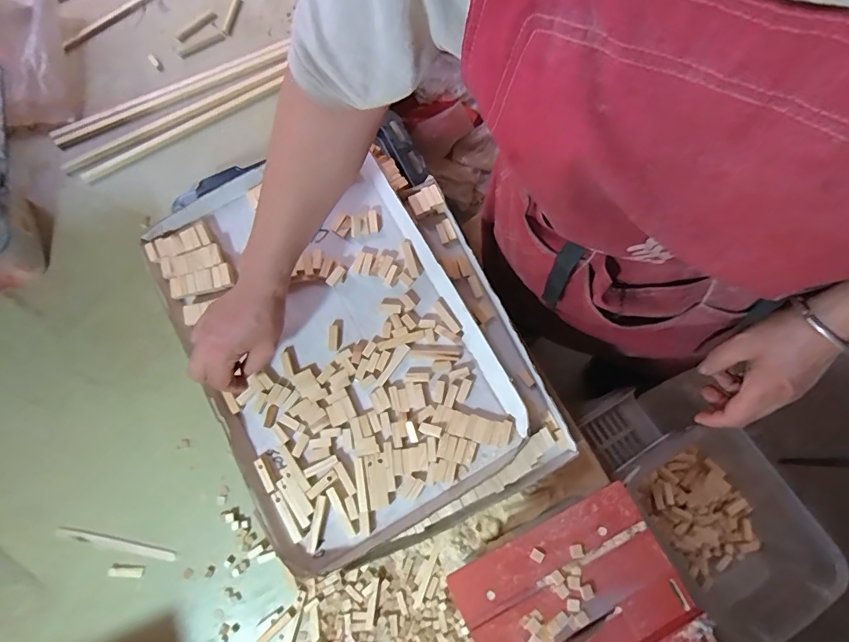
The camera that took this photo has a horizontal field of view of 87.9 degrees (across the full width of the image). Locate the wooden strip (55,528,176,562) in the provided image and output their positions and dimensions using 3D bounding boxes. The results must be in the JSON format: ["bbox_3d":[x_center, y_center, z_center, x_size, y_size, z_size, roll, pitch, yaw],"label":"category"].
[{"bbox_3d":[-0.376,0.271,0.534,0.149,0.007,0.011,11,75,4],"label":"wooden strip"}]

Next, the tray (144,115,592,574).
[{"bbox_3d":[-0.085,0.019,0.542,0.355,0.045,0.488,-26,82,-7],"label":"tray"}]

